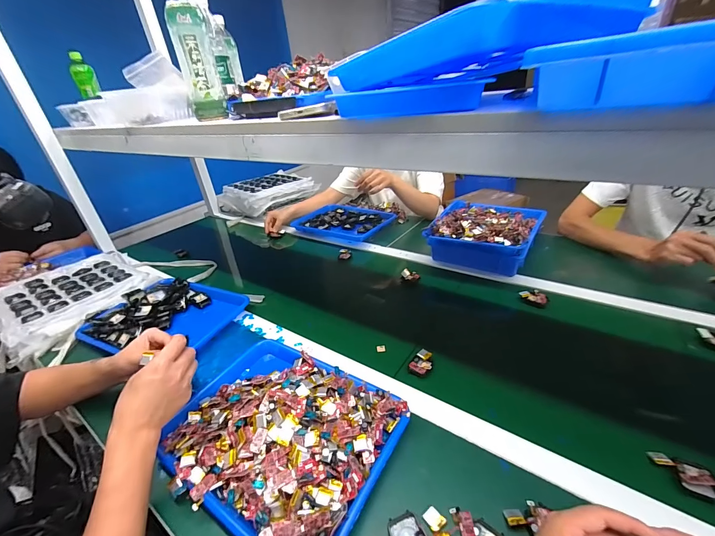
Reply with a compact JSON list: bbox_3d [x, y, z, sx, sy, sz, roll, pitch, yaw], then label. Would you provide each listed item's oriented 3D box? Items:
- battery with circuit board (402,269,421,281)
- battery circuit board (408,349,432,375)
[{"bbox_3d":[0.141,0.019,0.836,0.048,0.020,0.026,4,32,18],"label":"battery with circuit board"},{"bbox_3d":[0.119,0.172,0.577,0.036,0.009,0.052,16,37,33],"label":"battery circuit board"}]

